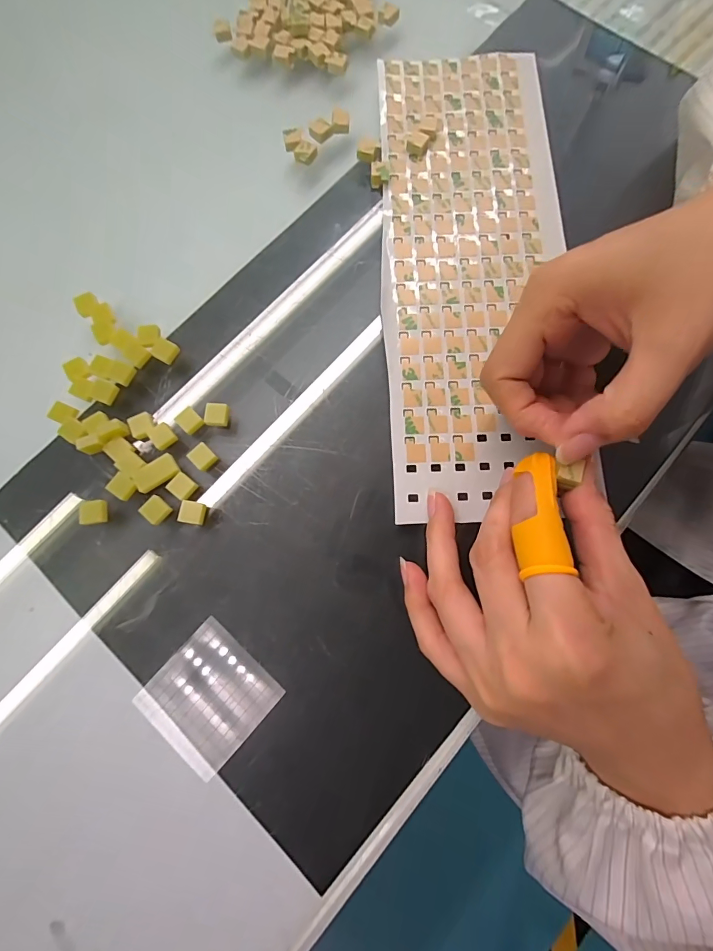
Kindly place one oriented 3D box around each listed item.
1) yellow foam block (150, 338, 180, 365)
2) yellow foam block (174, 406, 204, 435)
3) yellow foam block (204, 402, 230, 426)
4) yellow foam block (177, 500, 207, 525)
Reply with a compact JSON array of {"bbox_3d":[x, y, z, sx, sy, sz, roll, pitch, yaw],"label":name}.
[{"bbox_3d":[-0.100,-0.065,0.214,0.012,0.005,0.011,31,80,7],"label":"yellow foam block"},{"bbox_3d":[-0.083,-0.027,0.202,0.011,0.005,0.010,43,81,9],"label":"yellow foam block"},{"bbox_3d":[-0.070,-0.031,0.205,0.011,0.005,0.011,4,77,2],"label":"yellow foam block"},{"bbox_3d":[-0.078,0.018,0.194,0.012,0.006,0.011,7,77,2],"label":"yellow foam block"}]

